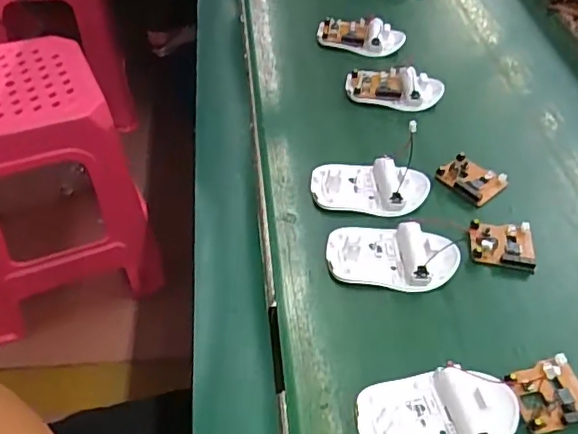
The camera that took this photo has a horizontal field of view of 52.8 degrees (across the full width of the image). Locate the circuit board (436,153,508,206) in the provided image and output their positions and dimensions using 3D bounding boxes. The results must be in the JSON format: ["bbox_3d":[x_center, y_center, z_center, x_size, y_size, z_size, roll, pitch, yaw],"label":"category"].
[{"bbox_3d":[0.162,-0.035,0.516,0.046,0.009,0.048,-33,57,-32],"label":"circuit board"}]

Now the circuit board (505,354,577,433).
[{"bbox_3d":[0.166,0.114,0.374,0.053,0.014,0.043,-6,47,-11],"label":"circuit board"}]

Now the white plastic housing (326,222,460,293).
[{"bbox_3d":[0.078,0.027,0.439,0.095,0.017,0.055,6,45,0],"label":"white plastic housing"}]

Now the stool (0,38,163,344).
[{"bbox_3d":[-0.501,-0.075,1.156,0.325,0.409,0.358,-23,52,-25],"label":"stool"}]

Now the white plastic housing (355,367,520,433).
[{"bbox_3d":[0.090,0.120,0.352,0.095,0.017,0.055,-1,46,-7],"label":"white plastic housing"}]

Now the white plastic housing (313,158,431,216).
[{"bbox_3d":[0.069,-0.028,0.490,0.096,0.018,0.052,3,46,-2],"label":"white plastic housing"}]

